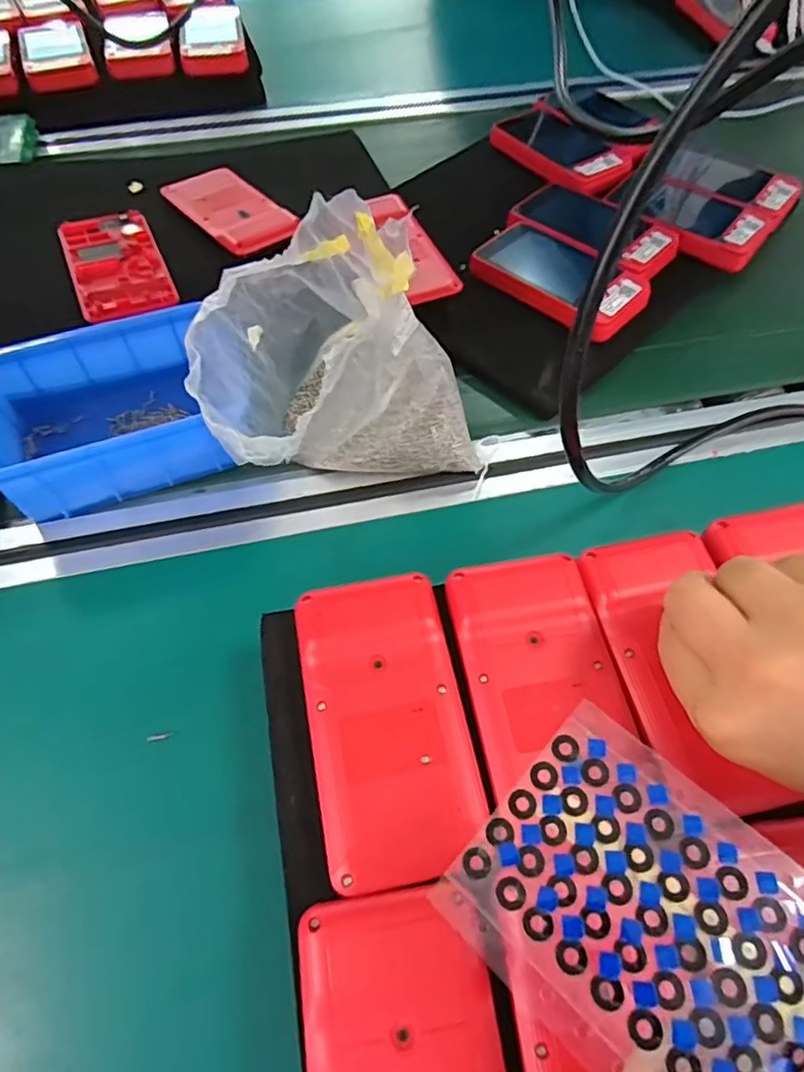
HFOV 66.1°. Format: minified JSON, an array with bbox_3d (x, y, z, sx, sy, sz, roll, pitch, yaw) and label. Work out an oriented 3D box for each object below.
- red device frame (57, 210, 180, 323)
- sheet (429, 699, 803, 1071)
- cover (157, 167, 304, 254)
[{"bbox_3d":[-0.203,-0.194,0.439,0.062,0.009,0.123,-21,63,-14],"label":"red device frame"},{"bbox_3d":[0.068,0.100,0.156,0.099,0.011,0.069,36,68,24],"label":"sheet"},{"bbox_3d":[-0.132,-0.253,0.478,0.061,0.011,0.123,-35,67,-20],"label":"cover"}]

